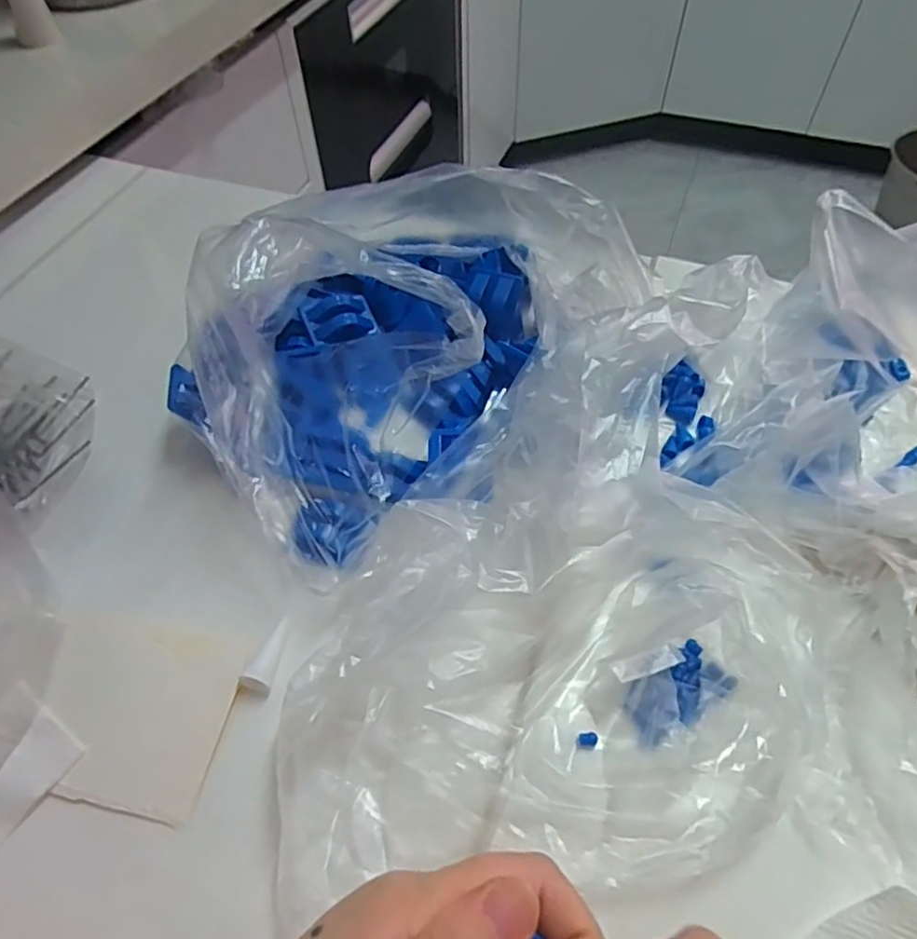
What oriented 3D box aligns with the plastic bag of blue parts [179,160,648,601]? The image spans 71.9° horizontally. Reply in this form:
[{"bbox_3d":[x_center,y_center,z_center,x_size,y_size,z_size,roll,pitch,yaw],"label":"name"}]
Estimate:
[{"bbox_3d":[-0.024,-0.073,0.335,0.199,0.117,0.243,32,61,22],"label":"plastic bag of blue parts"}]

